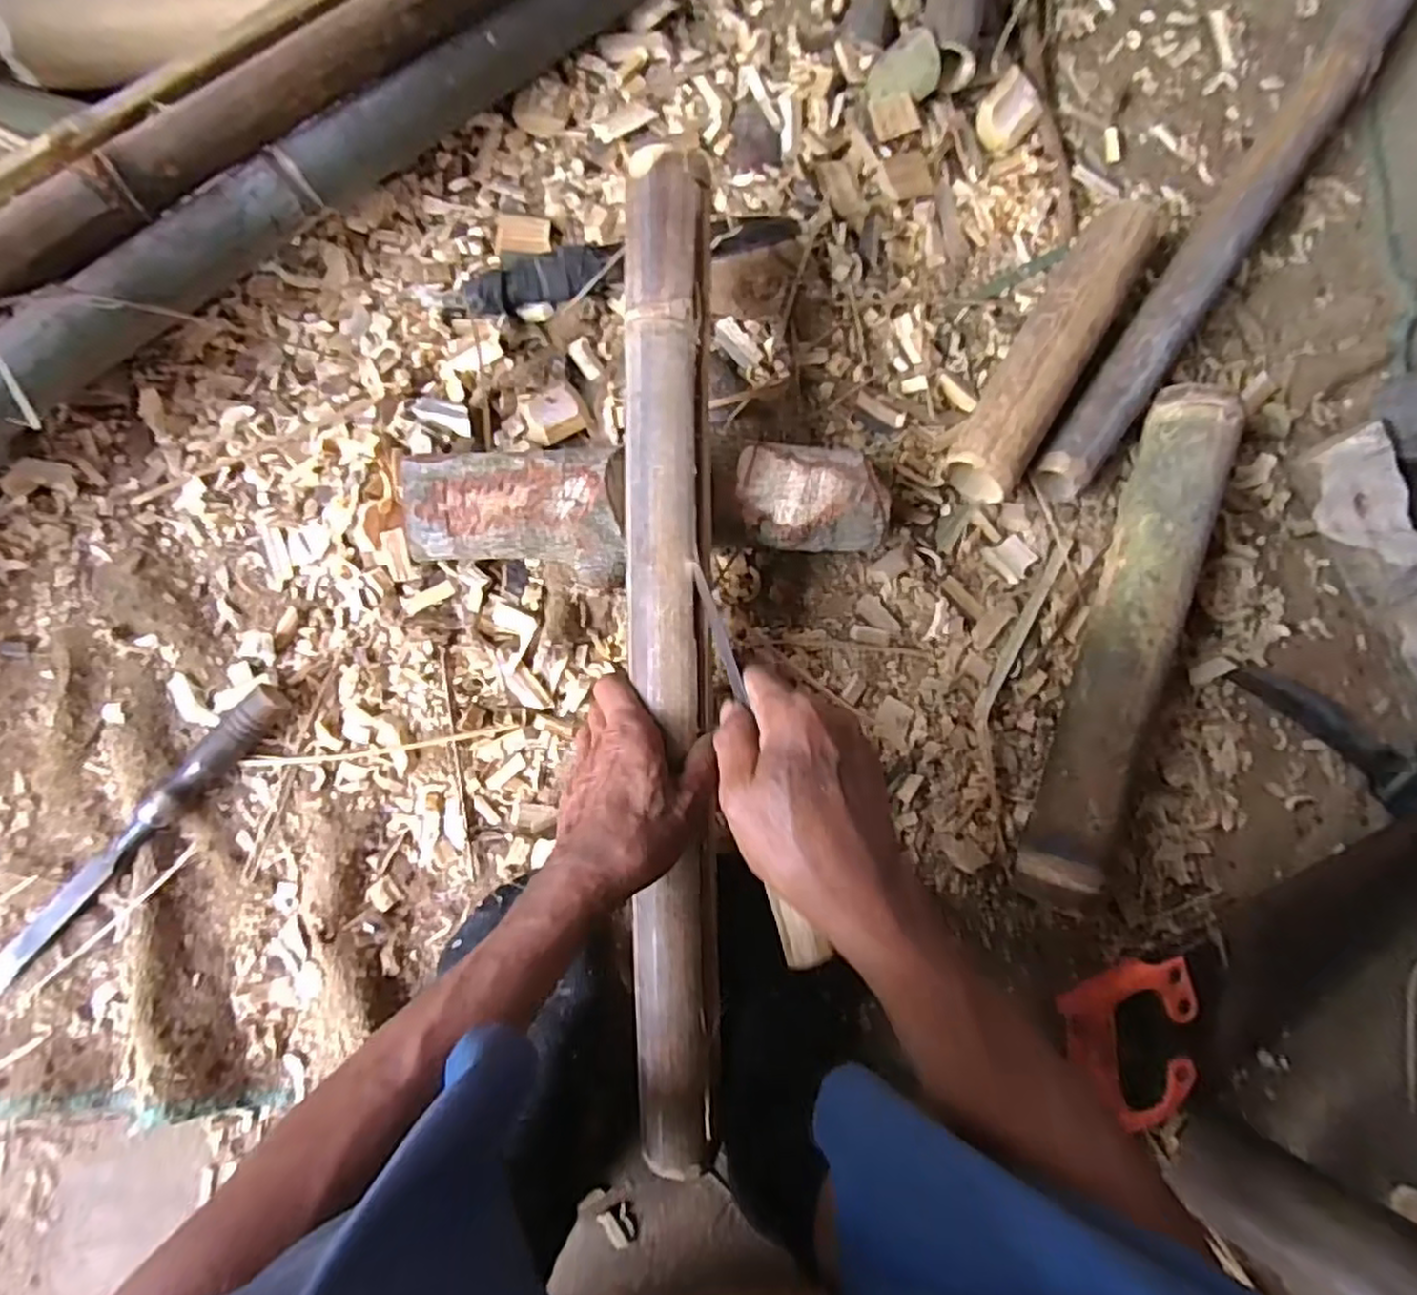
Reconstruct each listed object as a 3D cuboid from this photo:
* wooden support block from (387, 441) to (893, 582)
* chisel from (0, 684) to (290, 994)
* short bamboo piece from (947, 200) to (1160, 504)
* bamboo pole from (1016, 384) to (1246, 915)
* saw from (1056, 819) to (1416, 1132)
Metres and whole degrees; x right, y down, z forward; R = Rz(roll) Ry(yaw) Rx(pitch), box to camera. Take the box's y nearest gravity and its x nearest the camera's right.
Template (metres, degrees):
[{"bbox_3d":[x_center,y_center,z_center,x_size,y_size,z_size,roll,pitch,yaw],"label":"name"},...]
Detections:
[{"bbox_3d":[-0.036,-0.096,0.515,0.323,0.061,0.089,-4,87,-10],"label":"wooden support block"},{"bbox_3d":[-0.376,0.123,0.476,0.026,0.023,0.251,43,82,-4],"label":"chisel"},{"bbox_3d":[0.270,-0.232,0.579,0.060,0.061,0.249,32,83,-6],"label":"short bamboo piece"},{"bbox_3d":[0.322,-0.002,0.570,0.054,0.070,0.404,19,84,-7],"label":"bamboo pole"},{"bbox_3d":[0.521,0.232,0.609,0.487,0.035,0.124,-23,91,-9],"label":"saw"}]

